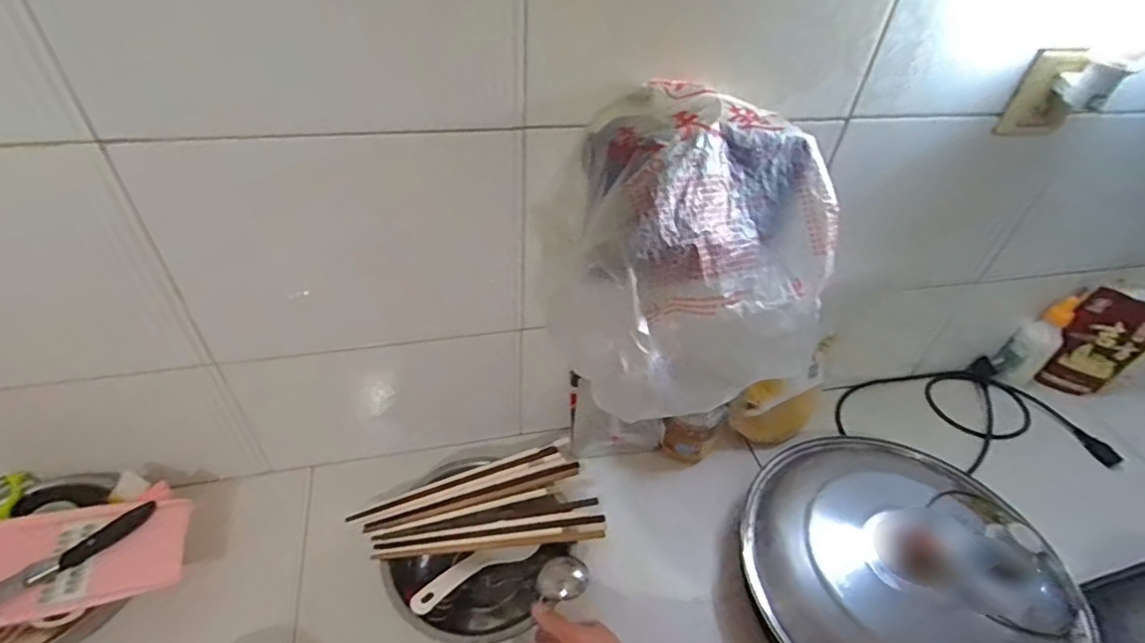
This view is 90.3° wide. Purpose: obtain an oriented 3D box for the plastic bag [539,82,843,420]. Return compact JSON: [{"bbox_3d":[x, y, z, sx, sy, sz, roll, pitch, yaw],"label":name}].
[{"bbox_3d":[0.103,-0.047,0.518,0.215,0.249,0.221,-9,46,-16],"label":"plastic bag"}]

